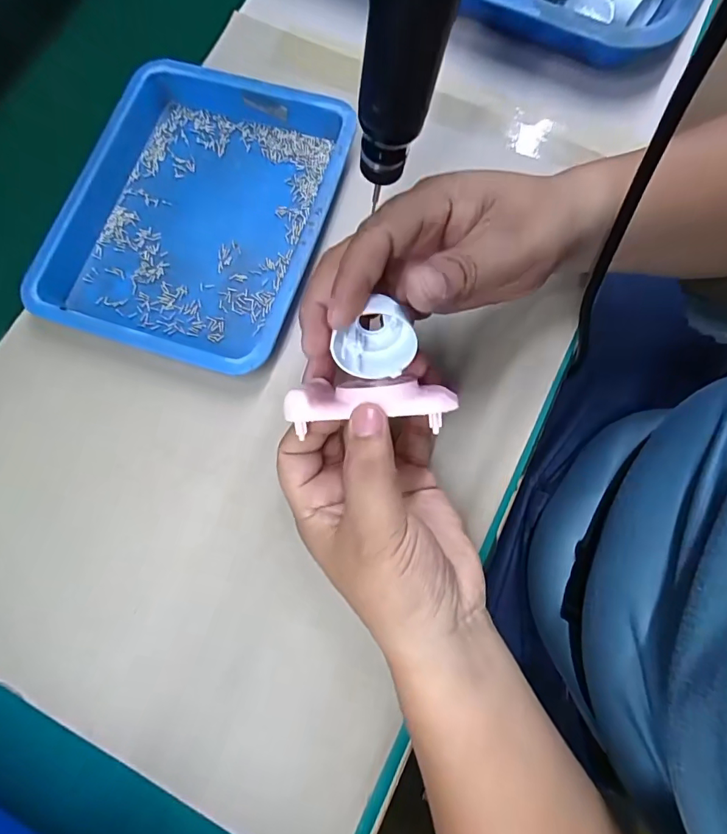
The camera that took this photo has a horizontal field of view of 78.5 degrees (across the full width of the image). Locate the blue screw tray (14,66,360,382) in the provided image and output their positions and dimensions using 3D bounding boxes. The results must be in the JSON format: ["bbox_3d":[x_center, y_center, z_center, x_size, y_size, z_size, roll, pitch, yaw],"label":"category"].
[{"bbox_3d":[-0.121,-0.145,0.313,0.187,0.026,0.211,17,79,4],"label":"blue screw tray"}]

